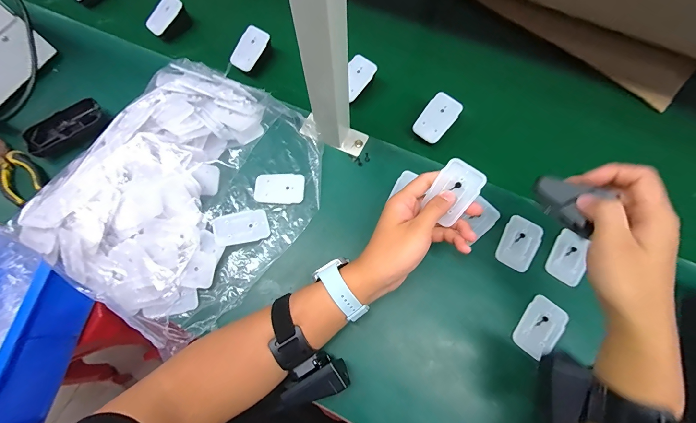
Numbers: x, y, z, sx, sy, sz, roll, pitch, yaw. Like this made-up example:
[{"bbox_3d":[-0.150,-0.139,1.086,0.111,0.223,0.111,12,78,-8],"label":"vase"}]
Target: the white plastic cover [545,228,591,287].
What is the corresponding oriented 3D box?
[{"bbox_3d":[0.282,0.057,0.397,0.044,0.004,0.068,33,76,11],"label":"white plastic cover"}]

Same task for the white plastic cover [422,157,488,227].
[{"bbox_3d":[0.114,-0.021,0.337,0.043,0.004,0.063,38,109,11],"label":"white plastic cover"}]

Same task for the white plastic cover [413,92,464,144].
[{"bbox_3d":[0.128,-0.134,0.449,0.044,0.004,0.069,41,97,11],"label":"white plastic cover"}]

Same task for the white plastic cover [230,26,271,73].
[{"bbox_3d":[-0.158,-0.261,0.501,0.042,0.008,0.069,34,96,4],"label":"white plastic cover"}]

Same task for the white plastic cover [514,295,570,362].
[{"bbox_3d":[0.228,0.138,0.369,0.043,0.011,0.069,40,77,13],"label":"white plastic cover"}]

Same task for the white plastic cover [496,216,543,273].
[{"bbox_3d":[0.221,0.041,0.402,0.045,0.004,0.068,28,75,10],"label":"white plastic cover"}]

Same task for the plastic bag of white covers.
[{"bbox_3d":[-0.212,-0.034,0.411,0.300,0.063,0.341,32,75,11],"label":"plastic bag of white covers"}]

